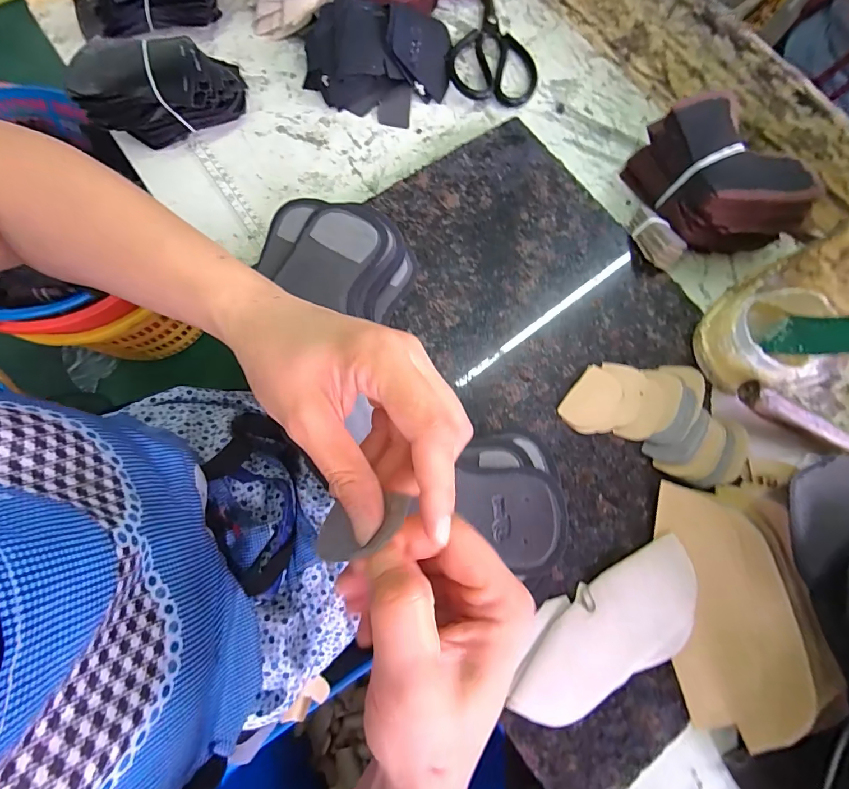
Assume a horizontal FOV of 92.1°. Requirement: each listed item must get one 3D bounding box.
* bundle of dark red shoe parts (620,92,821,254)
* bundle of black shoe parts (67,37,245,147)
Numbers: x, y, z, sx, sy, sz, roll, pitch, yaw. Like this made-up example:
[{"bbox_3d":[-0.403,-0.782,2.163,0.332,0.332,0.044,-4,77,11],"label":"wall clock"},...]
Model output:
[{"bbox_3d":[0.287,-0.210,0.399,0.120,0.082,0.147,-11,76,-4],"label":"bundle of dark red shoe parts"},{"bbox_3d":[-0.265,-0.310,0.417,0.154,0.066,0.092,-10,76,-4],"label":"bundle of black shoe parts"}]

